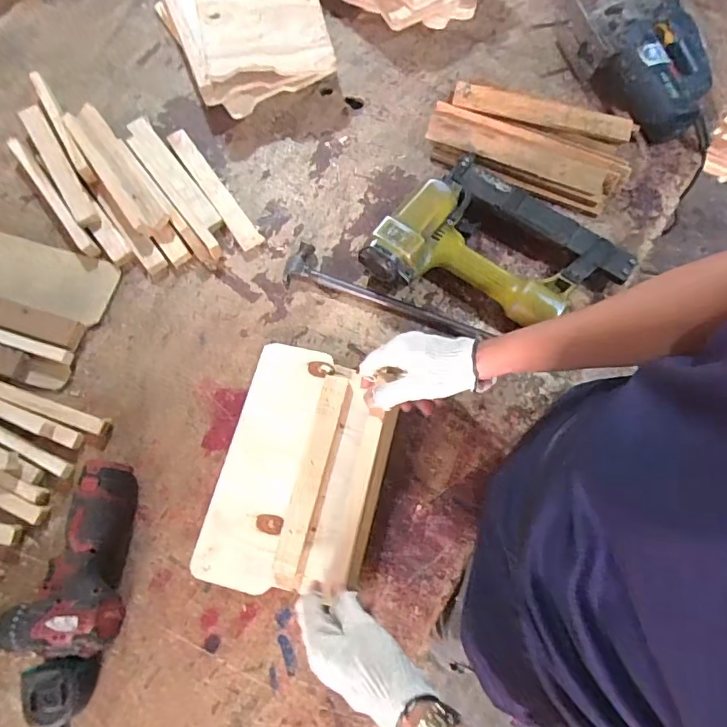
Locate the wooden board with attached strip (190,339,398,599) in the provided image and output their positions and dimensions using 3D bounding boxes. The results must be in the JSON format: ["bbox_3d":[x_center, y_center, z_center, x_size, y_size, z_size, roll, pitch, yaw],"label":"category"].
[{"bbox_3d":[-0.070,0.121,0.588,0.180,0.030,0.276,14,72,5],"label":"wooden board with attached strip"}]

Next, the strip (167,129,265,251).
[{"bbox_3d":[-0.218,-0.254,0.737,0.032,0.014,0.230,-34,75,-10],"label":"strip"}]

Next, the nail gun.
[{"bbox_3d":[0.174,-0.142,0.662,0.278,0.069,0.239,40,76,12],"label":"nail gun"}]

